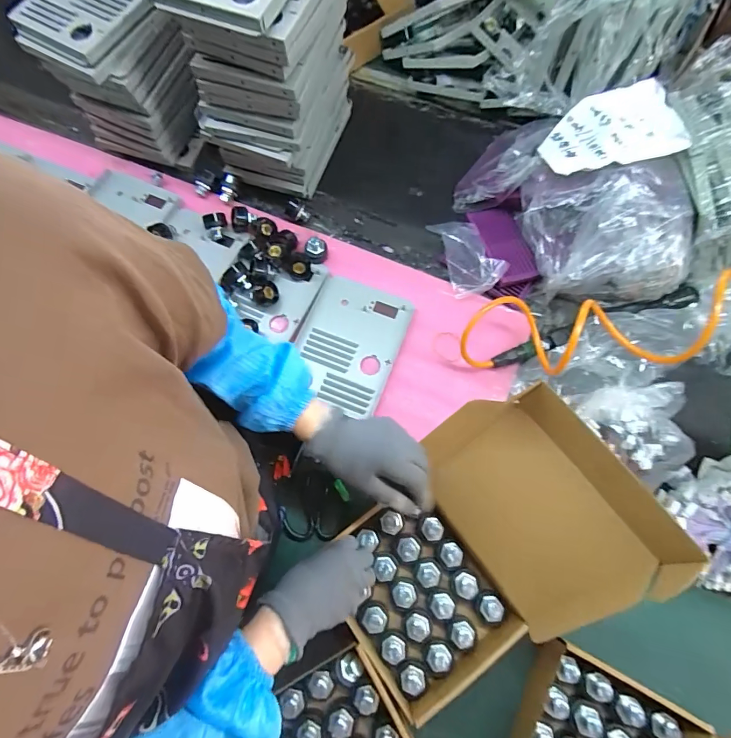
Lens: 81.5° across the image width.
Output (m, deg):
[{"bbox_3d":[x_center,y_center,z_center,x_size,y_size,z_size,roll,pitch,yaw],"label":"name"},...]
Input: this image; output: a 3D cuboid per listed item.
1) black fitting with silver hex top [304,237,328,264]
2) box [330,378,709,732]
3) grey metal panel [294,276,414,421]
[{"bbox_3d":[-0.079,-0.191,0.691,0.035,0.036,0.030,-12,72,-2],"label":"black fitting with silver hex top"},{"bbox_3d":[0.114,0.202,0.473,0.308,0.196,0.236,-33,74,-9],"label":"box"},{"bbox_3d":[-0.026,-0.042,0.655,0.151,0.010,0.195,20,74,8],"label":"grey metal panel"}]

